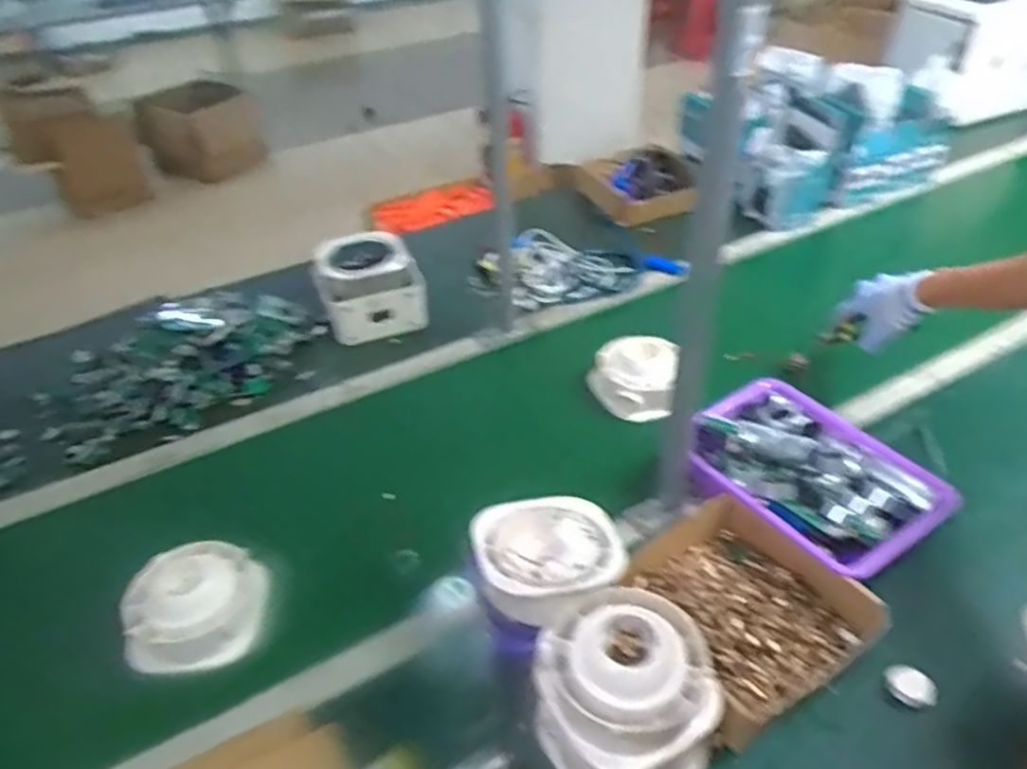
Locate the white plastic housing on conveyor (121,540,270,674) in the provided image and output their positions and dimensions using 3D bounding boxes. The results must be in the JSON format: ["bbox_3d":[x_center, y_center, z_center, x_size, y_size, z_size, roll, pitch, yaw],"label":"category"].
[{"bbox_3d":[-0.359,0.246,0.831,0.148,0.070,0.127,-23,43,-23],"label":"white plastic housing on conveyor"}]

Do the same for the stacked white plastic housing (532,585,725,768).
[{"bbox_3d":[0.099,0.273,0.645,0.136,0.147,0.133,-25,44,-25],"label":"stacked white plastic housing"}]

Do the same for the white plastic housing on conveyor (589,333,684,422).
[{"bbox_3d":[0.175,-0.010,1.076,0.135,0.071,0.129,9,41,14],"label":"white plastic housing on conveyor"}]

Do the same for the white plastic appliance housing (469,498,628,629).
[{"bbox_3d":[0.037,0.168,0.727,0.148,0.042,0.150,-11,40,-10],"label":"white plastic appliance housing"}]

